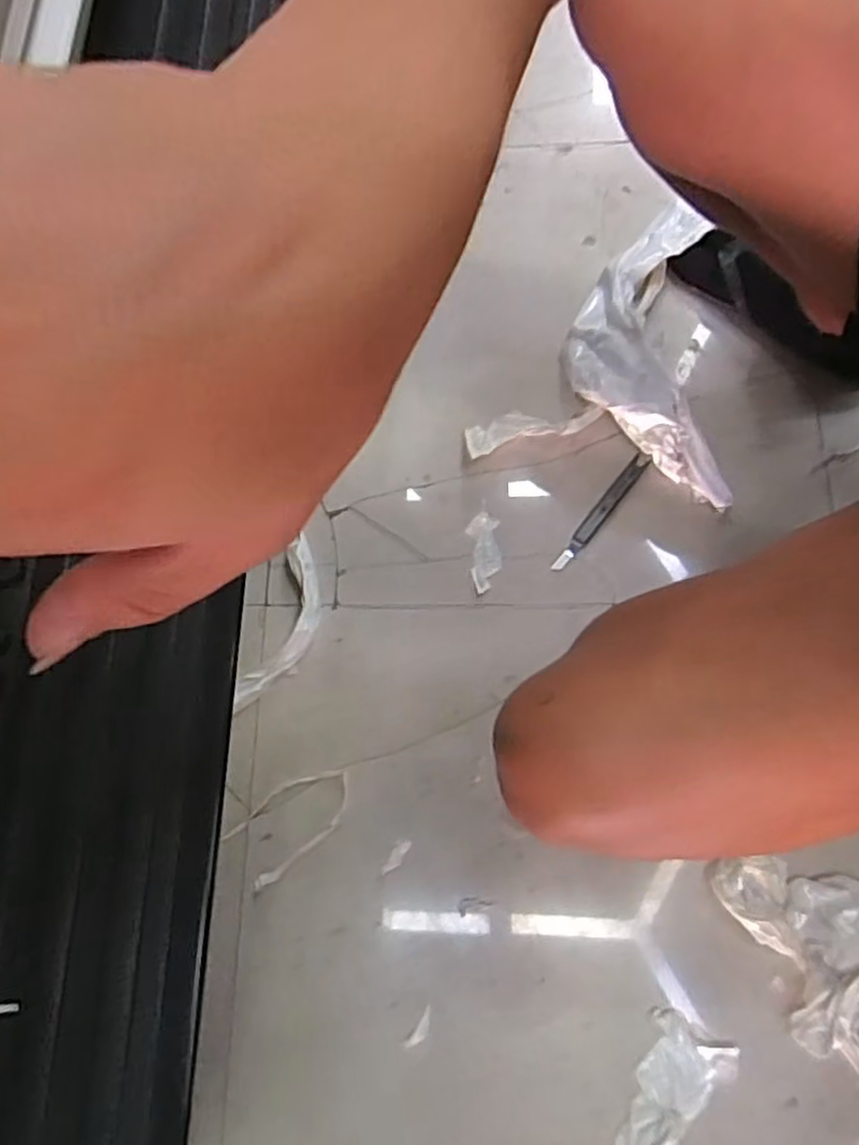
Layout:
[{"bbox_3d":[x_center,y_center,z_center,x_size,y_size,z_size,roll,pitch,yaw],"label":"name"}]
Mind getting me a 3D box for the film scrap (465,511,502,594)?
[{"bbox_3d":[0.059,-0.023,0.768,0.033,0.013,0.092,0,72,4],"label":"film scrap"}]

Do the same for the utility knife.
[{"bbox_3d":[0.184,-0.065,0.767,0.017,0.007,0.161,36,78,14],"label":"utility knife"}]

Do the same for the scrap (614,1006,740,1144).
[{"bbox_3d":[0.205,0.460,0.614,0.070,0.014,0.138,25,76,11],"label":"scrap"}]

